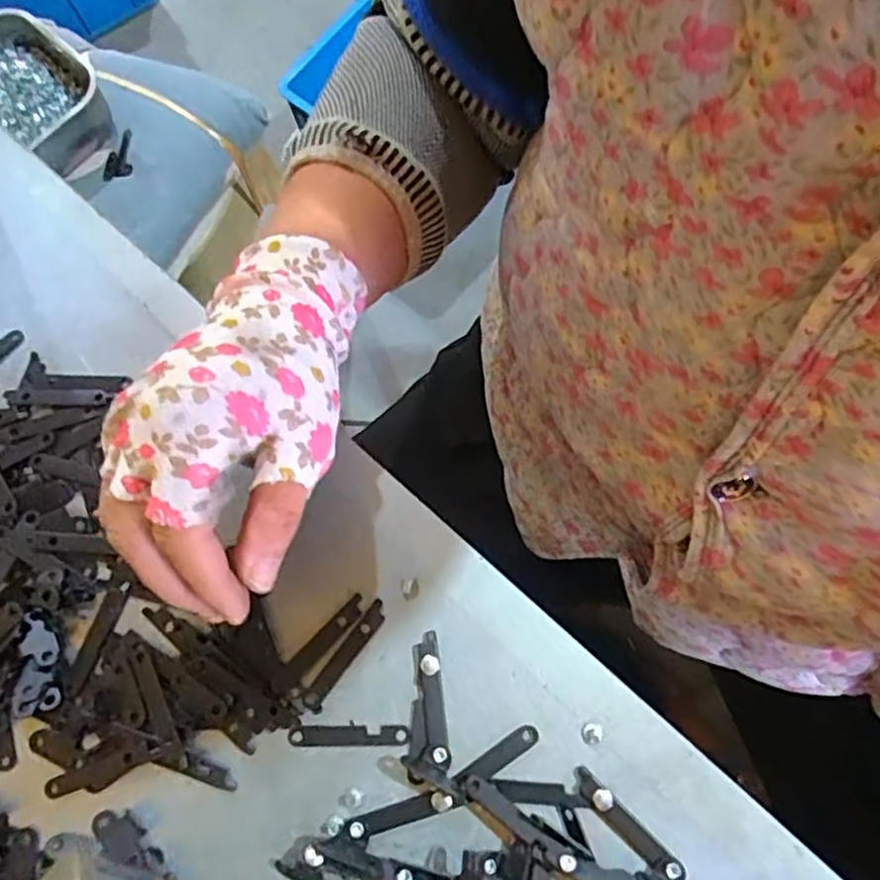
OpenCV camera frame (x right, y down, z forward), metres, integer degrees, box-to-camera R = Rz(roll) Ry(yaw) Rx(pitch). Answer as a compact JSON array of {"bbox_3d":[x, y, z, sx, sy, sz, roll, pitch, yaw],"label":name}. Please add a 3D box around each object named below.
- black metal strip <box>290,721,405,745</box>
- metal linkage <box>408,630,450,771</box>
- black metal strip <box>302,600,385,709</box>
[{"bbox_3d":[-0.040,0.128,0.301,0.051,0.004,0.008,-1,72,1],"label":"black metal strip"},{"bbox_3d":[-0.006,0.113,0.303,0.015,0.004,0.054,-4,72,0],"label":"metal linkage"},{"bbox_3d":[-0.042,0.096,0.311,0.009,0.004,0.053,35,77,12],"label":"black metal strip"}]

